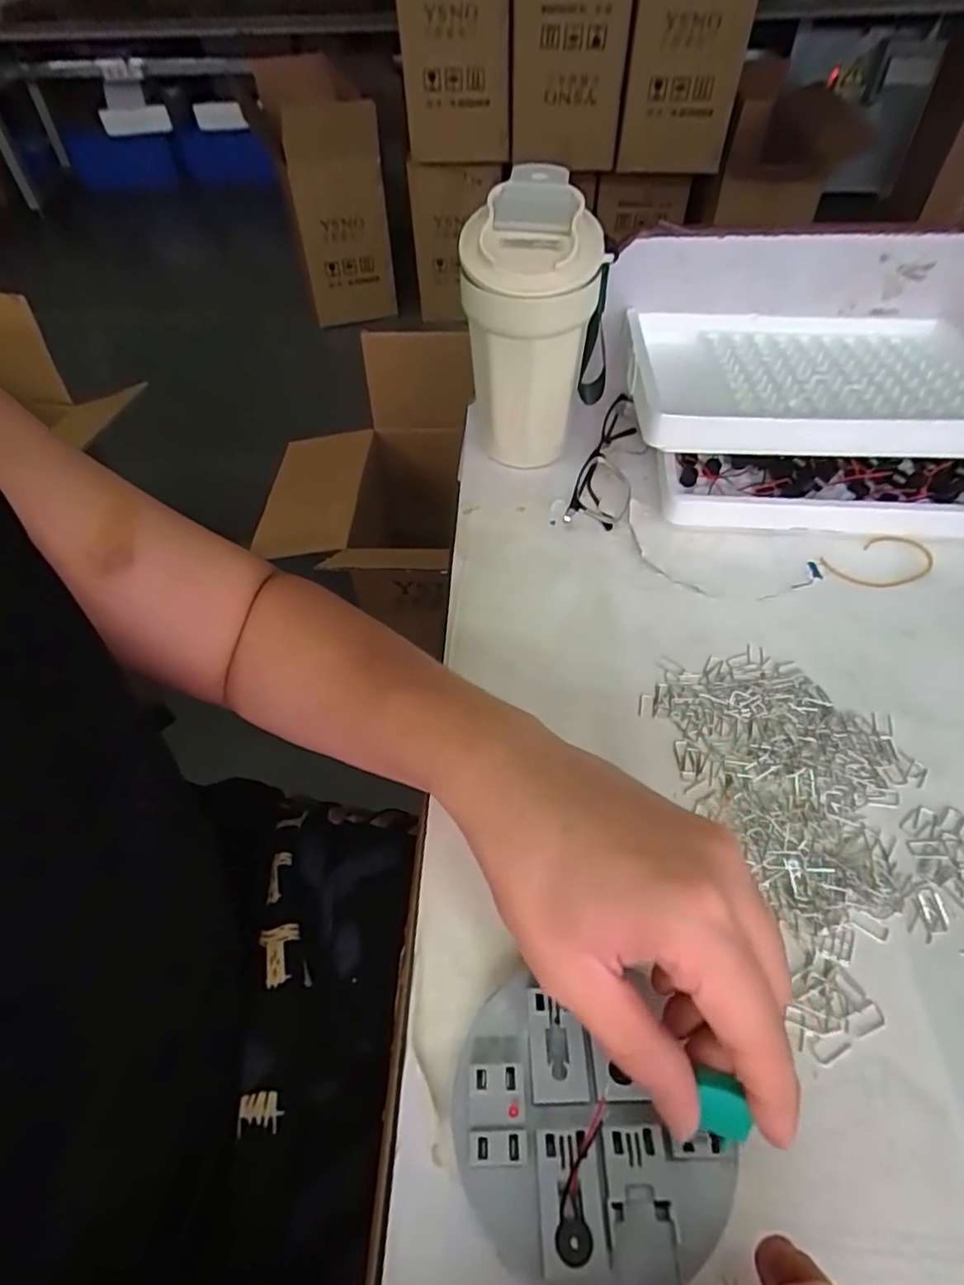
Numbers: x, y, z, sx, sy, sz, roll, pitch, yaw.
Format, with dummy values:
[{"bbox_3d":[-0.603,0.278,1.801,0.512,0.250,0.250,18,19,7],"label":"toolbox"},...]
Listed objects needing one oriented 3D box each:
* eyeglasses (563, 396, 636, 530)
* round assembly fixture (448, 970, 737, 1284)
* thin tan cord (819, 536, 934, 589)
[{"bbox_3d":[0.096,-0.136,0.474,0.039,0.025,0.145,12,53,12],"label":"eyeglasses"},{"bbox_3d":[0.038,0.183,0.232,0.098,0.022,0.089,10,53,10],"label":"round assembly fixture"},{"bbox_3d":[0.271,-0.054,0.420,0.076,0.004,0.040,-20,54,-13],"label":"thin tan cord"}]

